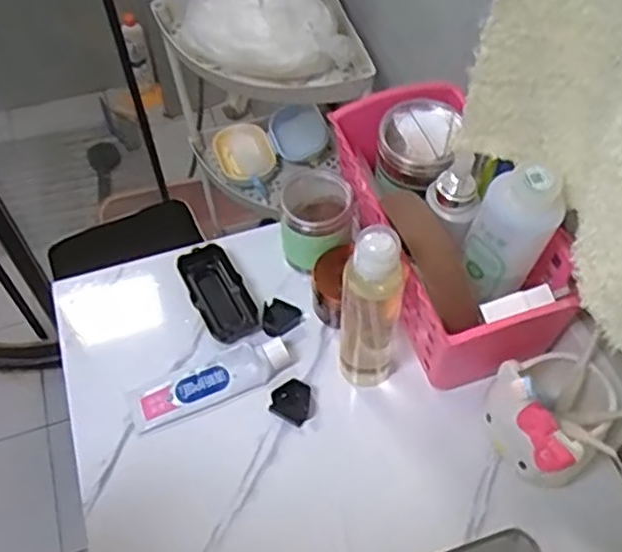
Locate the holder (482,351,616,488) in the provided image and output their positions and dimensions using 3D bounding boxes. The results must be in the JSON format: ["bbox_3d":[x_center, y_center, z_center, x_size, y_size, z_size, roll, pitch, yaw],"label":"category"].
[{"bbox_3d":[0.203,0.121,0.589,0.086,0.086,0.094,-1,55,1],"label":"holder"}]

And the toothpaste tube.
[{"bbox_3d":[-0.095,0.101,0.650,0.153,0.021,0.042,-20,56,-12],"label":"toothpaste tube"}]

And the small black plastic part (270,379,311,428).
[{"bbox_3d":[-0.017,0.116,0.642,0.036,0.016,0.035,22,58,17],"label":"small black plastic part"}]

